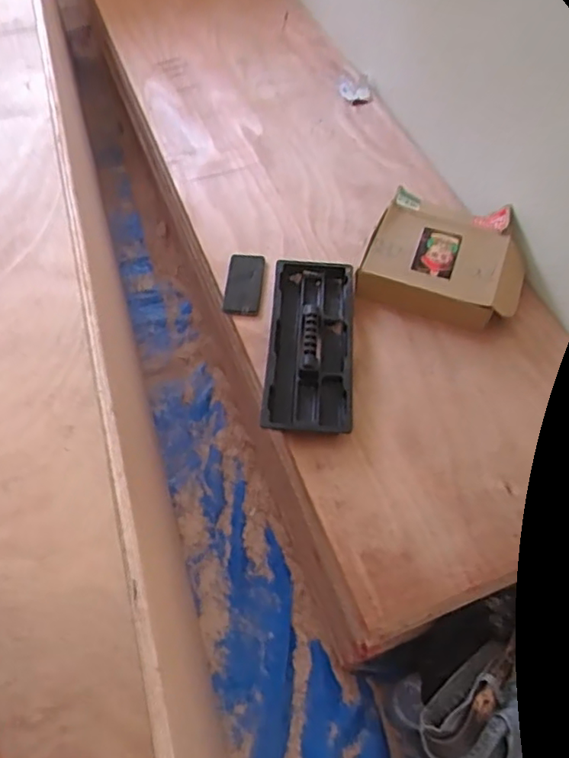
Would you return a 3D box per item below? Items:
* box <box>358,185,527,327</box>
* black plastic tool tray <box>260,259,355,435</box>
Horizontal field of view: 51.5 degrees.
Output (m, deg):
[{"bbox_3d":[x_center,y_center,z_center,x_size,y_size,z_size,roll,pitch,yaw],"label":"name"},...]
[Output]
[{"bbox_3d":[0.320,-0.238,1.174,0.310,0.091,0.259,14,59,9],"label":"box"},{"bbox_3d":[0.047,-0.069,1.089,0.155,0.041,0.366,4,58,2],"label":"black plastic tool tray"}]

